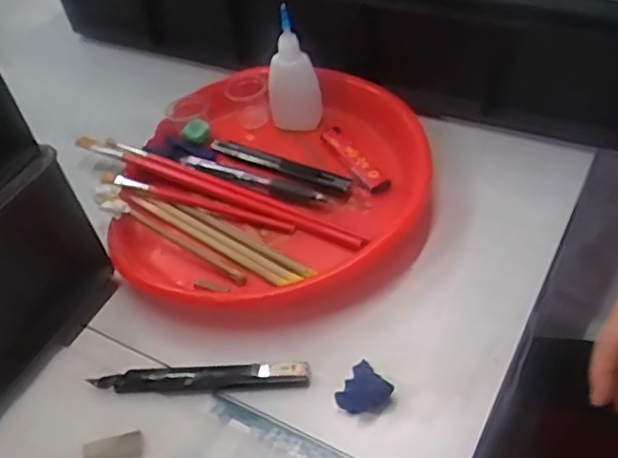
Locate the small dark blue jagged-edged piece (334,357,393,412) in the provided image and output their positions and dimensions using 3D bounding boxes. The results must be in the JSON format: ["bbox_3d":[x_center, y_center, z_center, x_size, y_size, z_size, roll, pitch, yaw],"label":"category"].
[{"bbox_3d":[0.033,0.098,0.395,0.028,0.012,0.032,34,59,32],"label":"small dark blue jagged-edged piece"}]

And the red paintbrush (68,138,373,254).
[{"bbox_3d":[-0.079,-0.033,0.515,0.263,0.013,0.011,18,52,23],"label":"red paintbrush"}]

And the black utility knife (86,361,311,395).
[{"bbox_3d":[-0.069,0.093,0.413,0.137,0.008,0.019,-4,47,4],"label":"black utility knife"}]

